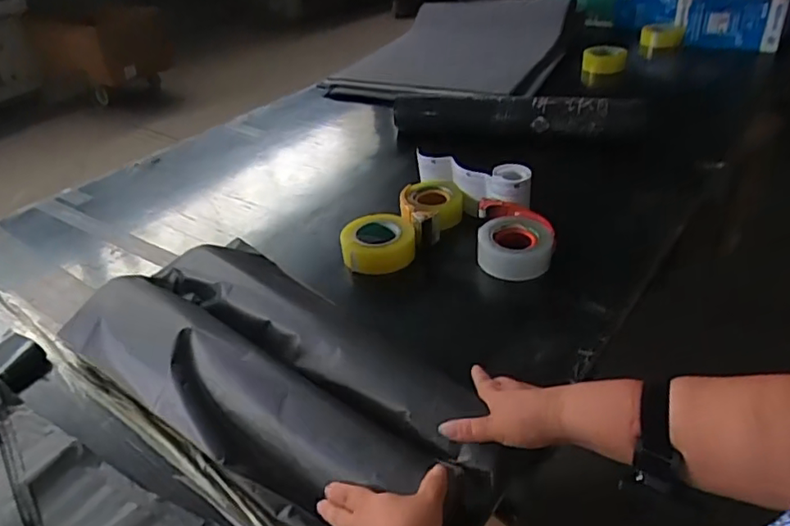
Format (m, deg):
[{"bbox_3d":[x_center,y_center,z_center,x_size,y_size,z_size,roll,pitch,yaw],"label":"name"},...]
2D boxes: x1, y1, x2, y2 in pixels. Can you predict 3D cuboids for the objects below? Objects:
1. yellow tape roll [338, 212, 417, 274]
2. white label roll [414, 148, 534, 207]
[{"bbox_3d":[-0.031,-0.033,1.006,0.120,0.060,0.120,-4,34,2],"label":"yellow tape roll"},{"bbox_3d":[0.130,-0.146,1.032,0.232,0.082,0.047,19,41,31],"label":"white label roll"}]

